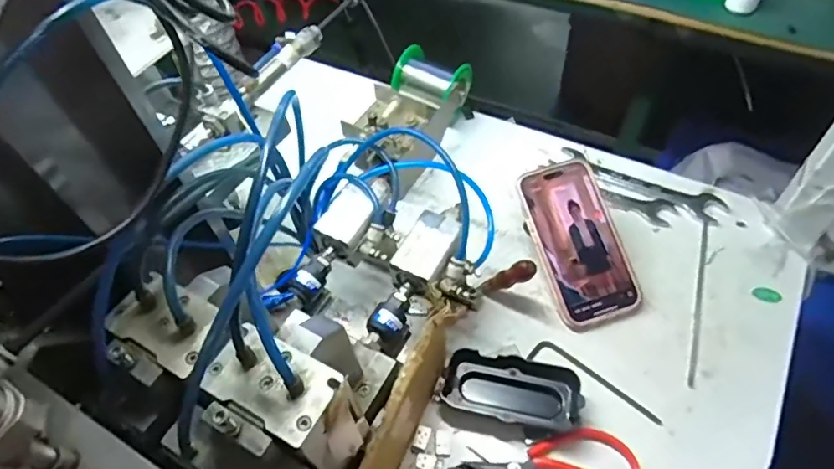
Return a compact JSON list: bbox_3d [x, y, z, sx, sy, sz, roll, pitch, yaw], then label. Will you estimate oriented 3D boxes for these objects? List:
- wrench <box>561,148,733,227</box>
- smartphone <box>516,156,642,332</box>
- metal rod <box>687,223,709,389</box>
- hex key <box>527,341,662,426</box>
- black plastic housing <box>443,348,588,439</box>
[{"bbox_3d":[0.239,-0.056,0.571,0.172,0.009,0.033,26,60,21],"label":"wrench"},{"bbox_3d":[0.151,0.006,0.495,0.079,0.008,0.152,-17,79,-5],"label":"smartphone"},{"bbox_3d":[0.262,0.058,0.492,0.007,0.006,0.181,15,56,14],"label":"metal rod"},{"bbox_3d":[0.153,0.125,0.455,0.115,0.007,0.022,26,59,21],"label":"hex key"},{"bbox_3d":[0.078,0.129,0.436,0.109,0.025,0.051,12,56,13],"label":"black plastic housing"}]

